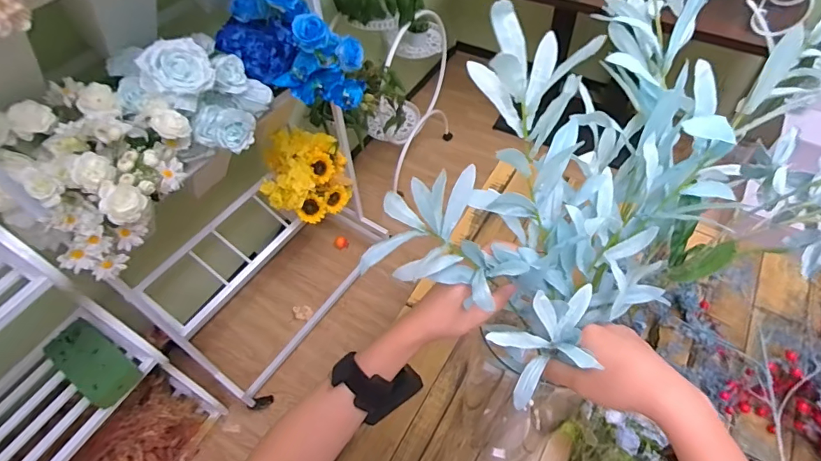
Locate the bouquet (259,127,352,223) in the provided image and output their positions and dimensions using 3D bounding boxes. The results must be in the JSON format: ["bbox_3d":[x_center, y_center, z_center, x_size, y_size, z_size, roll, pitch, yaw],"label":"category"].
[{"bbox_3d":[-0.318,-0.169,1.404,0.248,0.180,0.230,-15,54,-8],"label":"bouquet"}]

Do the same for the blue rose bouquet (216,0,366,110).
[{"bbox_3d":[-0.236,-0.447,1.034,0.314,0.200,0.240,16,56,15],"label":"blue rose bouquet"}]

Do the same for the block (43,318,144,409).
[{"bbox_3d":[-0.757,0.302,1.083,0.254,0.064,0.113,27,60,22],"label":"block"}]

